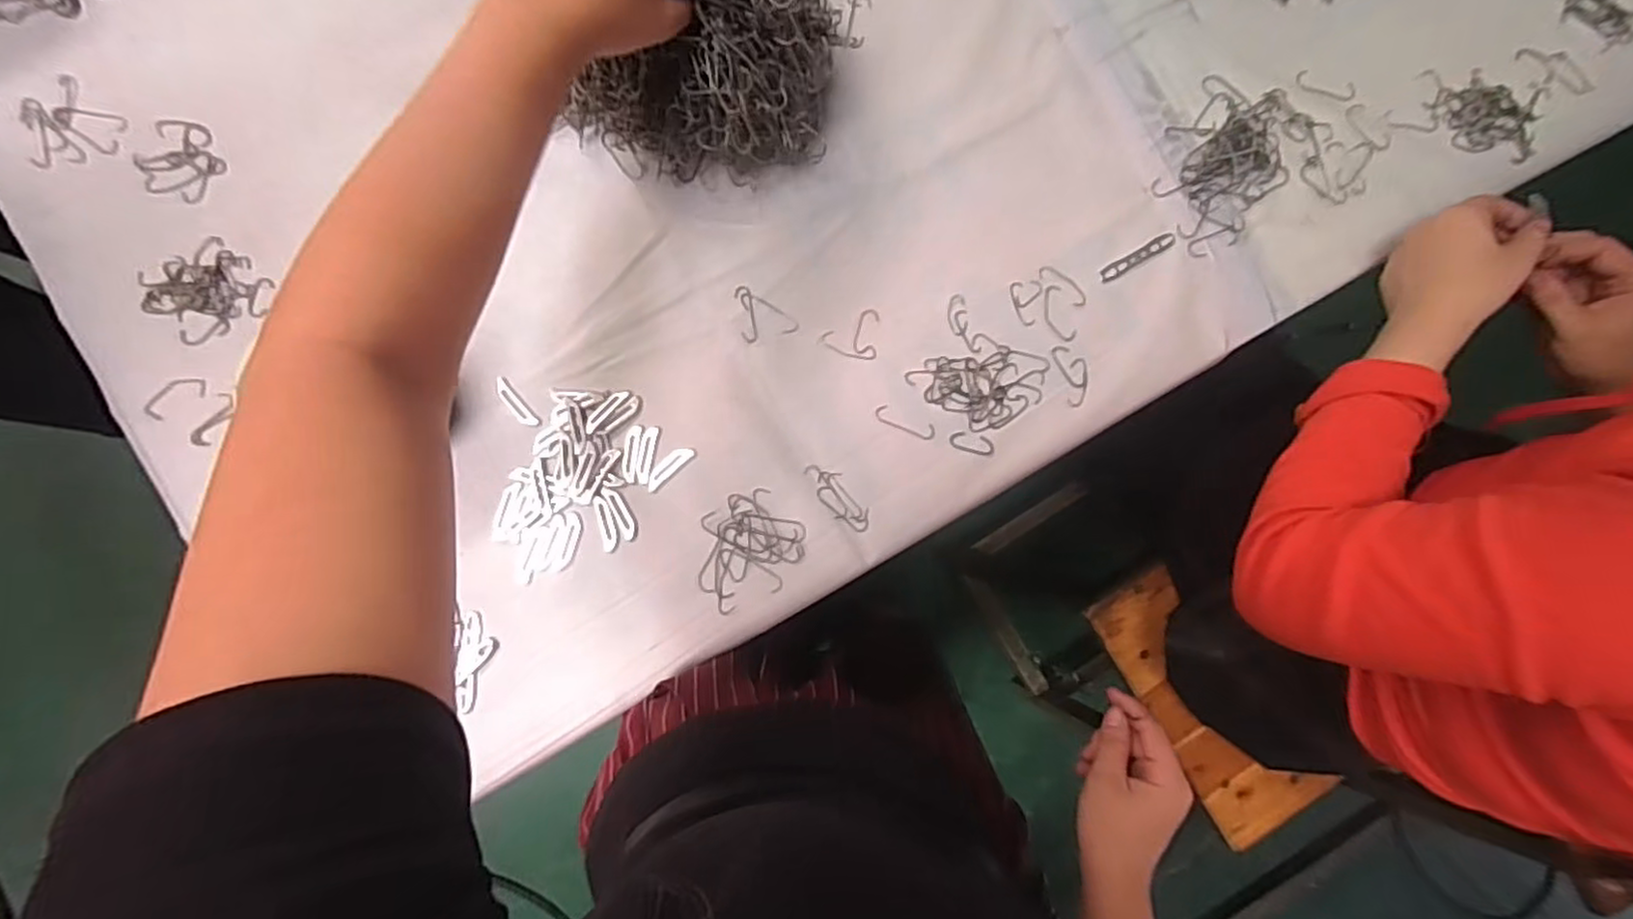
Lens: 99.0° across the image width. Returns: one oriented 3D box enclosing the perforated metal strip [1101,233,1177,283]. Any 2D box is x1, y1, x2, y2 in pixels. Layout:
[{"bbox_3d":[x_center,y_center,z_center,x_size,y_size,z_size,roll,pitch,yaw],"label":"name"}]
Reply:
[{"bbox_3d":[0.244,-0.153,0.526,0.063,0.004,0.011,-29,87,-5],"label":"perforated metal strip"}]

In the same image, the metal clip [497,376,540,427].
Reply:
[{"bbox_3d":[-0.209,-0.039,0.483,0.011,0.004,0.040,-38,88,-6],"label":"metal clip"}]

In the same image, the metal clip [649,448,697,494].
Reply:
[{"bbox_3d":[-0.104,0.005,0.490,0.041,0.004,0.012,-42,88,-6],"label":"metal clip"}]

